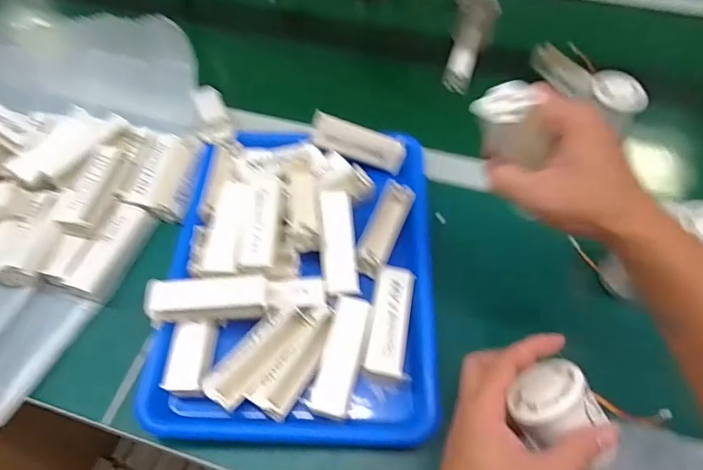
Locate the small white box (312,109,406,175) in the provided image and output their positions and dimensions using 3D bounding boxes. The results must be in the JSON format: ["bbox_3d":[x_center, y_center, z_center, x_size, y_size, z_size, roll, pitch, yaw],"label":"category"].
[{"bbox_3d":[0.007,-0.105,0.520,0.108,0.026,0.033,21,61,-4],"label":"small white box"}]

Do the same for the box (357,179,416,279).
[{"bbox_3d":[0.035,-0.012,0.471,0.034,0.016,0.106,19,59,12],"label":"box"}]

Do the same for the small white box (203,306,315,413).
[{"bbox_3d":[-0.082,0.102,0.403,0.037,0.019,0.101,38,65,23],"label":"small white box"}]

